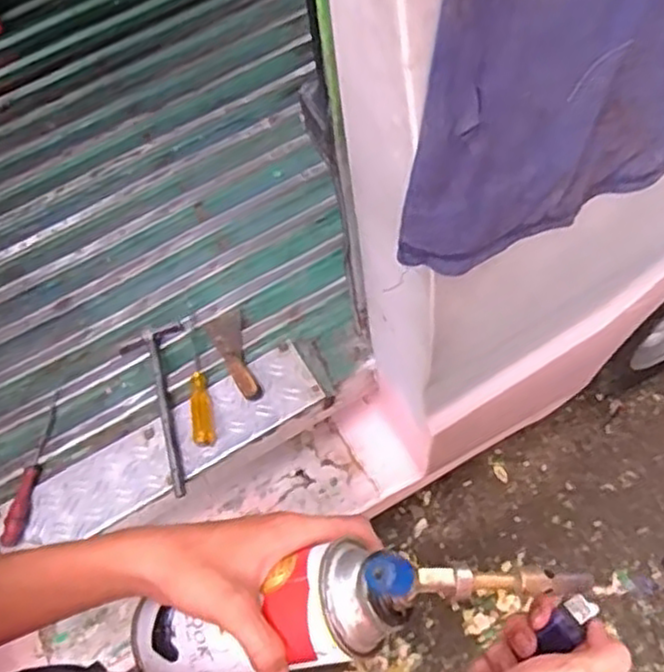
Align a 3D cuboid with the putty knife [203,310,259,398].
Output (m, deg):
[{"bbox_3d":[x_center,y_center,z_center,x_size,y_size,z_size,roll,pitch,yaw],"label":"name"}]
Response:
[{"bbox_3d":[-0.135,0.023,1.053,0.051,0.012,0.142,-24,66,-16],"label":"putty knife"}]

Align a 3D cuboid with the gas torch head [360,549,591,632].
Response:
[{"bbox_3d":[0.080,0.141,0.406,0.151,0.050,0.028,8,60,-24],"label":"gas torch head"}]

